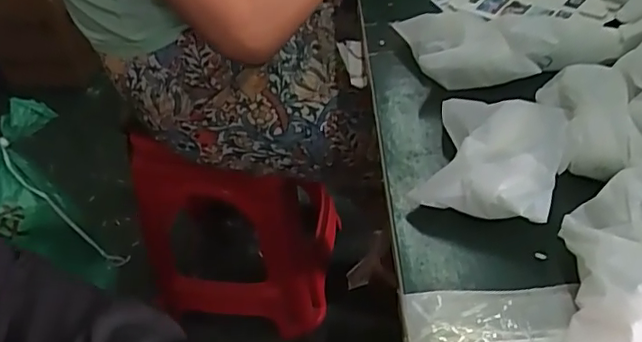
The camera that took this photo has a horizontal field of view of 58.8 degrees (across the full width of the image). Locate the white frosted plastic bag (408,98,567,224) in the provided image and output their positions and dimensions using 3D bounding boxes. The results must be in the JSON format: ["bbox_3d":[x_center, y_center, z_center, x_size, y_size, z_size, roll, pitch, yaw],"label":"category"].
[{"bbox_3d":[0.132,-0.015,0.440,0.096,0.041,0.127,12,46,20],"label":"white frosted plastic bag"}]

